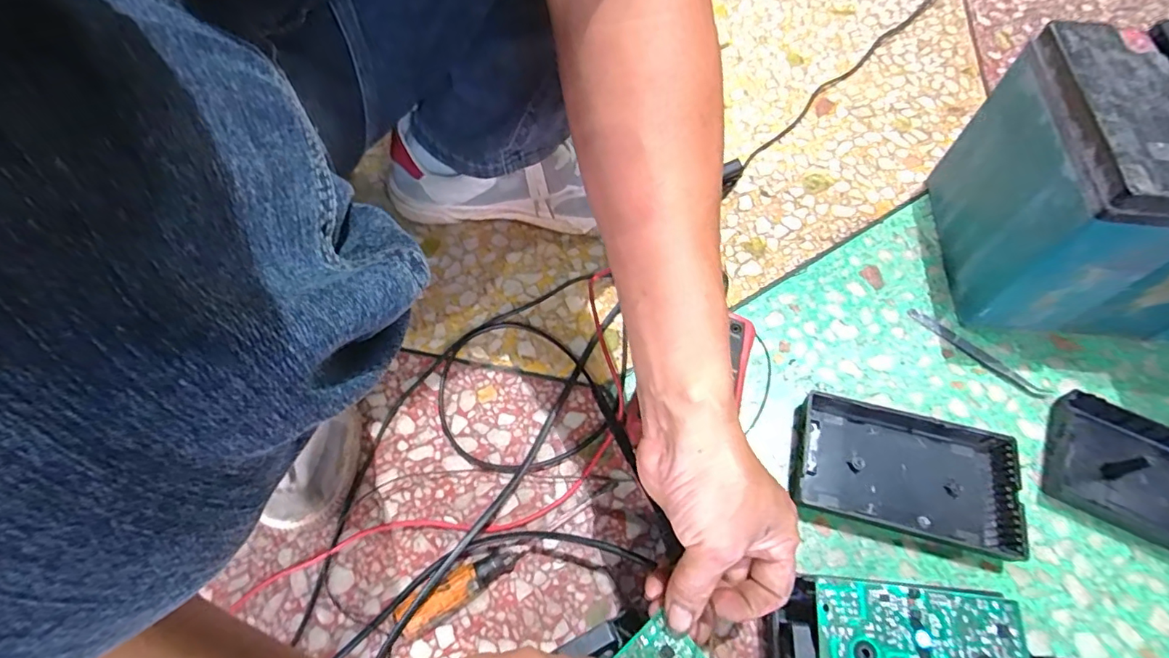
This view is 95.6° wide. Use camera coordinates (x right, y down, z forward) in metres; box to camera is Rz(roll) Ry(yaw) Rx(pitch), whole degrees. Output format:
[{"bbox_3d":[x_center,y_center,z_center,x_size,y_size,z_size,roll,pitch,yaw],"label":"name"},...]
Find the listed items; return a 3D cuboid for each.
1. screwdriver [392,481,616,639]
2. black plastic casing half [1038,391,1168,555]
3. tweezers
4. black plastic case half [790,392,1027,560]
[{"bbox_3d":[-0.051,0.154,0.372,0.168,0.029,0.028,-29,64,-14],"label":"screwdriver"},{"bbox_3d":[0.433,0.116,0.393,0.158,0.017,0.093,25,64,15],"label":"black plastic casing half"},{"bbox_3d":[0.330,0.019,0.448,0.115,0.004,0.014,40,69,21],"label":"tweezers"},{"bbox_3d":[0.239,0.106,0.399,0.155,0.021,0.089,13,62,8],"label":"black plastic case half"}]

